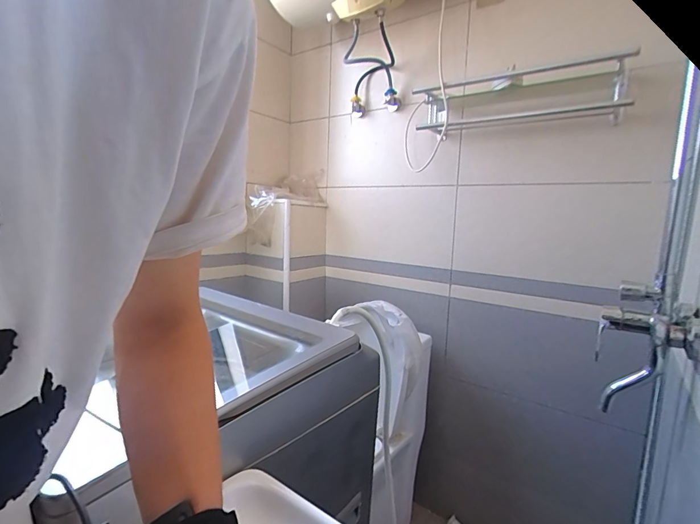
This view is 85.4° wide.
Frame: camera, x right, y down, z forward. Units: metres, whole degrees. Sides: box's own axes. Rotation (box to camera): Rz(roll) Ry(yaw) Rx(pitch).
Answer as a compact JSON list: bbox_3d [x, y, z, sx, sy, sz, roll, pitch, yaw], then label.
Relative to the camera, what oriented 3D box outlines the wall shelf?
[{"bbox_3d":[0.483,-0.486,1.127,0.172,0.146,0.559,-7,12,-44],"label":"wall shelf"}]

